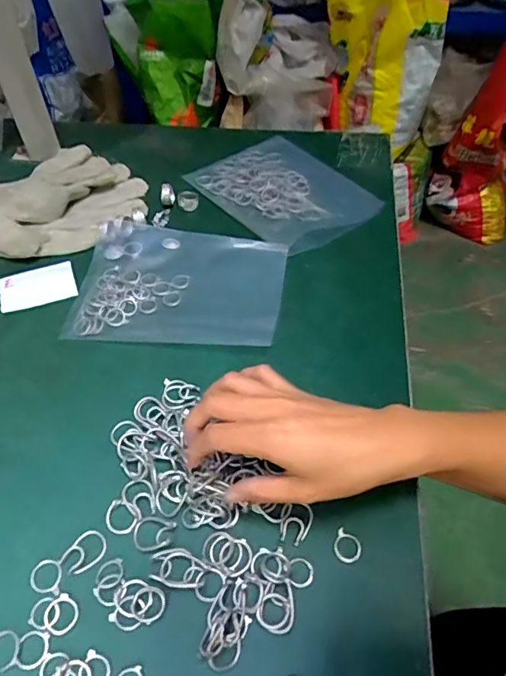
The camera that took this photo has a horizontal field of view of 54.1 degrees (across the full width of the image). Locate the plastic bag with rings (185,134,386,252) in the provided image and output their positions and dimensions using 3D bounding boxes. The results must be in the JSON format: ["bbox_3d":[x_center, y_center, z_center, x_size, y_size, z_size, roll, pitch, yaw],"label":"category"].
[{"bbox_3d":[0.037,-0.179,0.587,0.146,0.009,0.208,-32,57,-21],"label":"plastic bag with rings"}]

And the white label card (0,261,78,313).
[{"bbox_3d":[-0.220,-0.053,0.507,0.075,0.004,0.053,-16,53,-10],"label":"white label card"}]

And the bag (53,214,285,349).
[{"bbox_3d":[-0.072,-0.058,0.495,0.198,0.015,0.149,5,52,6],"label":"bag"}]

